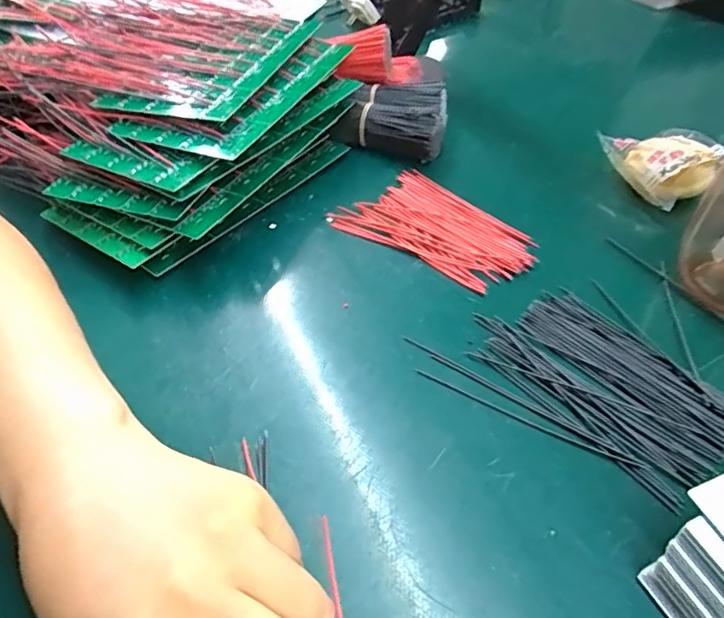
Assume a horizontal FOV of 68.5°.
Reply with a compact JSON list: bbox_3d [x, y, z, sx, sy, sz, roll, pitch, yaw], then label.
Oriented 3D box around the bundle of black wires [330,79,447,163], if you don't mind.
[{"bbox_3d":[0.031,-0.162,0.449,0.086,0.034,0.077,15,50,17],"label":"bundle of black wires"}]

